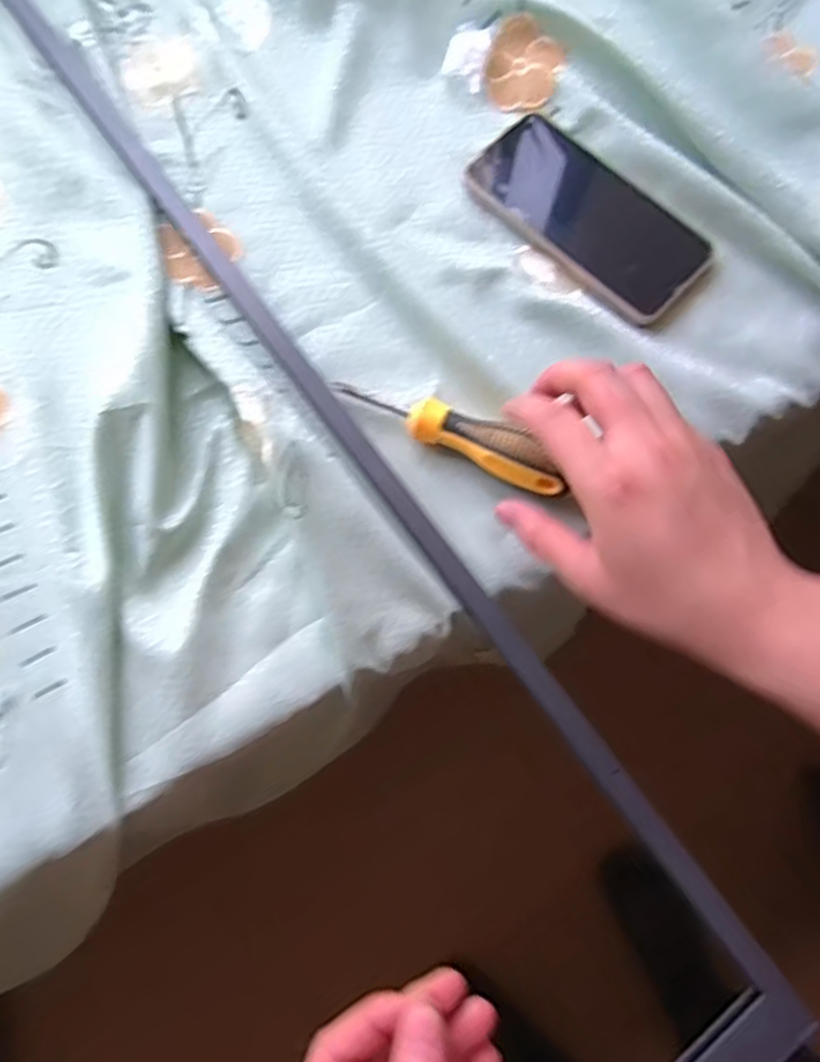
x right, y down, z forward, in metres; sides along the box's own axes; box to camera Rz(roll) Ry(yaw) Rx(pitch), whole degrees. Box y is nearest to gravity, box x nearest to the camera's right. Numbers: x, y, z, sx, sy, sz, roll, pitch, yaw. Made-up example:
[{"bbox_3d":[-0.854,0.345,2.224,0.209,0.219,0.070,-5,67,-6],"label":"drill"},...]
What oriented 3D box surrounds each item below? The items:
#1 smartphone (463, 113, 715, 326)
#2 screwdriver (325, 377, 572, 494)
[{"bbox_3d":[0.116,-0.209,0.459,0.160,0.007,0.078,43,79,8],"label":"smartphone"},{"bbox_3d":[0.024,-0.060,0.415,0.145,0.024,0.026,28,77,17],"label":"screwdriver"}]

